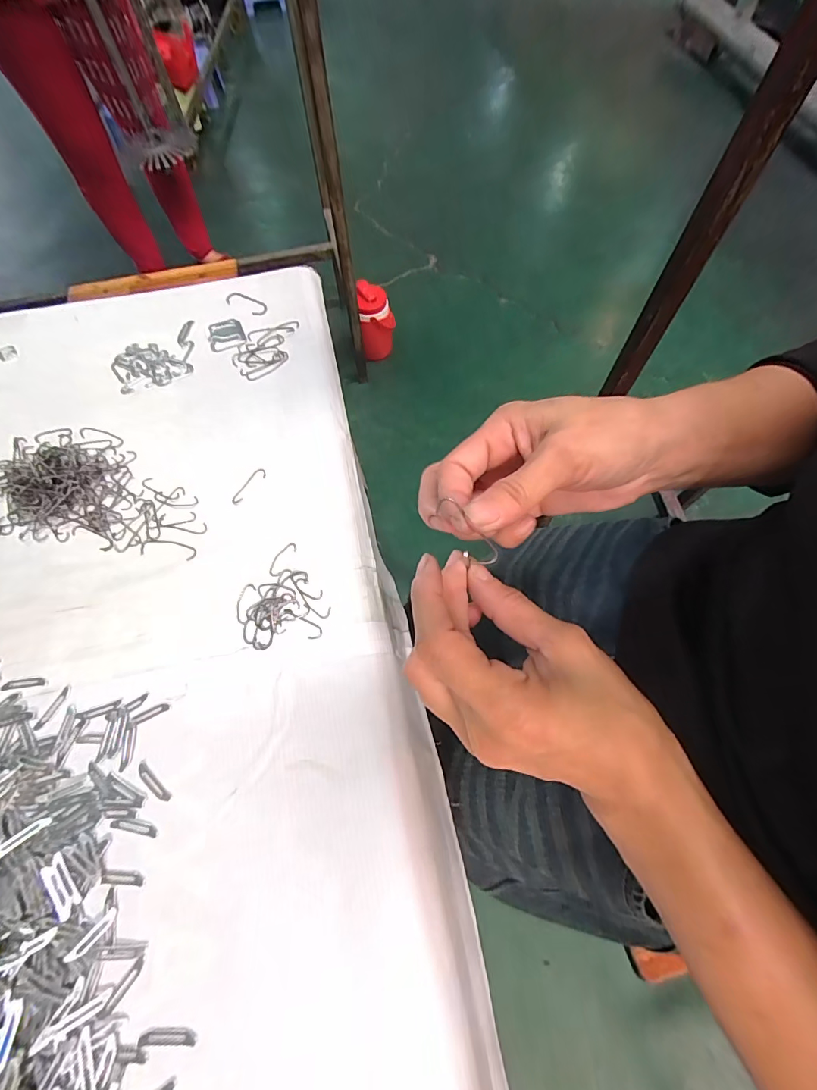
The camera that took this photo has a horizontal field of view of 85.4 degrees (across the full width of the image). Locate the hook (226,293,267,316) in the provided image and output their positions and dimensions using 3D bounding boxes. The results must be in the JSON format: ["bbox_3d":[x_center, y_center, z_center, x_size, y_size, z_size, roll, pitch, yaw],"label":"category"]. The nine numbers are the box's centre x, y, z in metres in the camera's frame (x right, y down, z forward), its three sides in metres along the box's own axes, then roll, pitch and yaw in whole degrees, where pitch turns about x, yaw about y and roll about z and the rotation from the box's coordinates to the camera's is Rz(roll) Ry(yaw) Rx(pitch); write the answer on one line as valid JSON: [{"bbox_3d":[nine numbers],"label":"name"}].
[{"bbox_3d":[-0.181,-0.272,0.498,0.047,0.005,0.025,25,66,9],"label":"hook"}]

